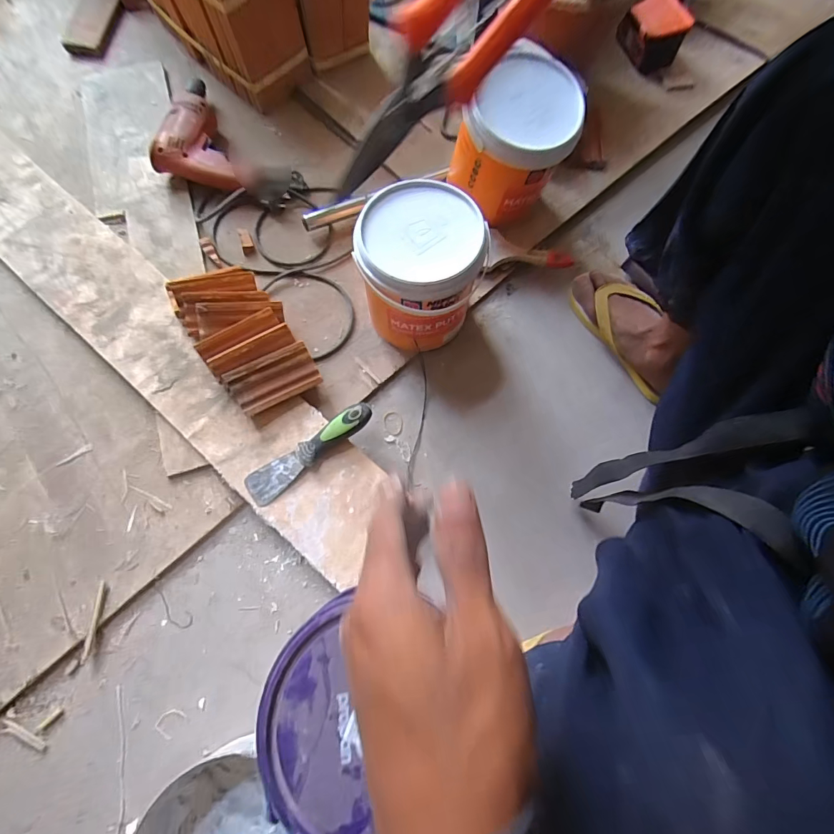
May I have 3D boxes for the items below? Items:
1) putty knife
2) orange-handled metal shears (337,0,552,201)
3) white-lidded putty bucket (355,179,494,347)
[{"bbox_3d":[-0.136,0.046,0.536,0.179,0.029,0.042,-32,76,-11],"label":"putty knife"},{"bbox_3d":[0.014,-0.192,0.223,0.167,0.050,0.029,-37,74,25],"label":"orange-handled metal shears"},{"bbox_3d":[0.006,-0.182,0.558,0.135,0.177,0.150,24,73,5],"label":"white-lidded putty bucket"}]

